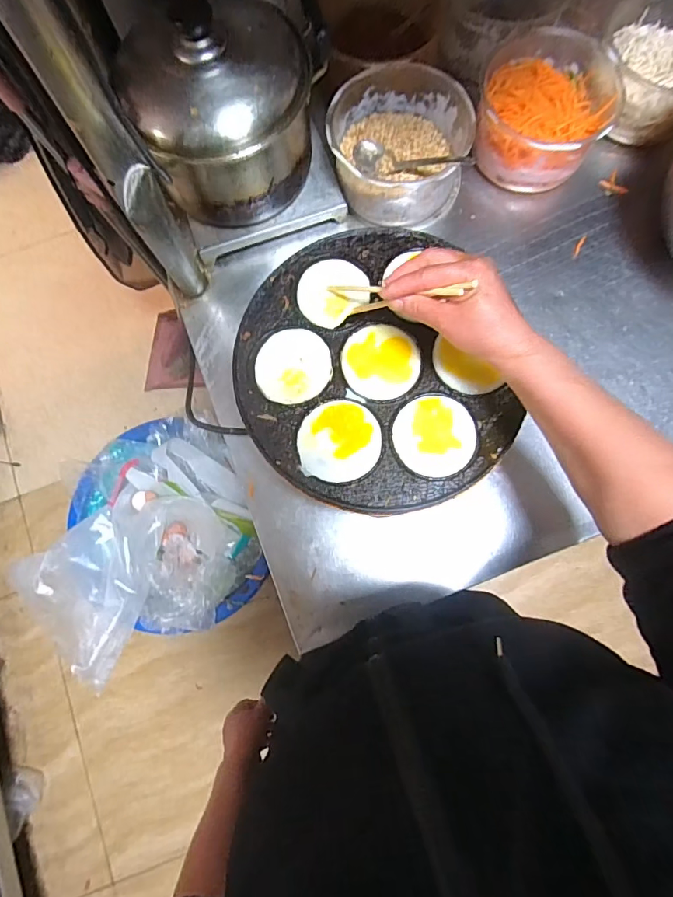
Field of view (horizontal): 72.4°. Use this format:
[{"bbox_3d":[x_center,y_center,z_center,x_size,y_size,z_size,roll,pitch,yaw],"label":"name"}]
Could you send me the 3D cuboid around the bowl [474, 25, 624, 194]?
[{"bbox_3d":[0.271,-0.447,0.610,0.163,0.077,0.167,0,80,1],"label":"bowl"}]

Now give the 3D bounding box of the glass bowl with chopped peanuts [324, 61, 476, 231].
[{"bbox_3d":[0.080,-0.386,0.598,0.175,0.092,0.164,0,80,1],"label":"glass bowl with chopped peanuts"}]

